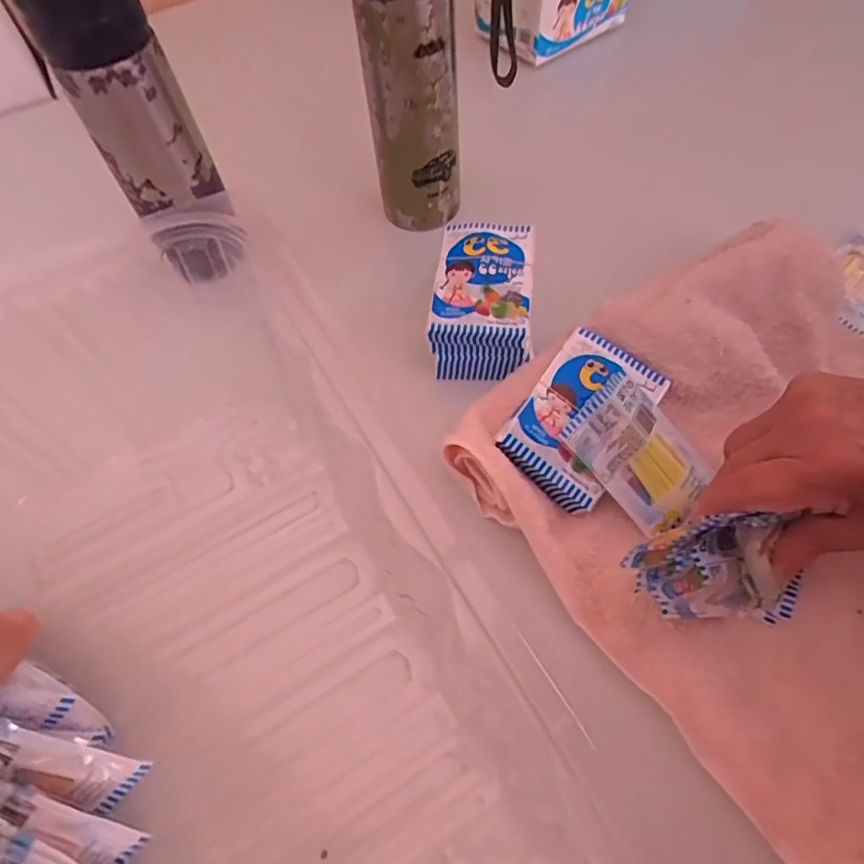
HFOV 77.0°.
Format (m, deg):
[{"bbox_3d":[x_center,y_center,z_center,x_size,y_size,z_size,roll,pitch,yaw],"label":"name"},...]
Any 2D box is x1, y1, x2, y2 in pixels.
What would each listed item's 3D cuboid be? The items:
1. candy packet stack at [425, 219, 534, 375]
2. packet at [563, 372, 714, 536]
[{"bbox_3d":[0.038,-0.099,0.402,0.067,0.046,0.112,4,61,6],"label":"candy packet stack"},{"bbox_3d":[0.127,0.014,0.329,0.091,0.008,0.063,45,75,-6],"label":"packet"}]

